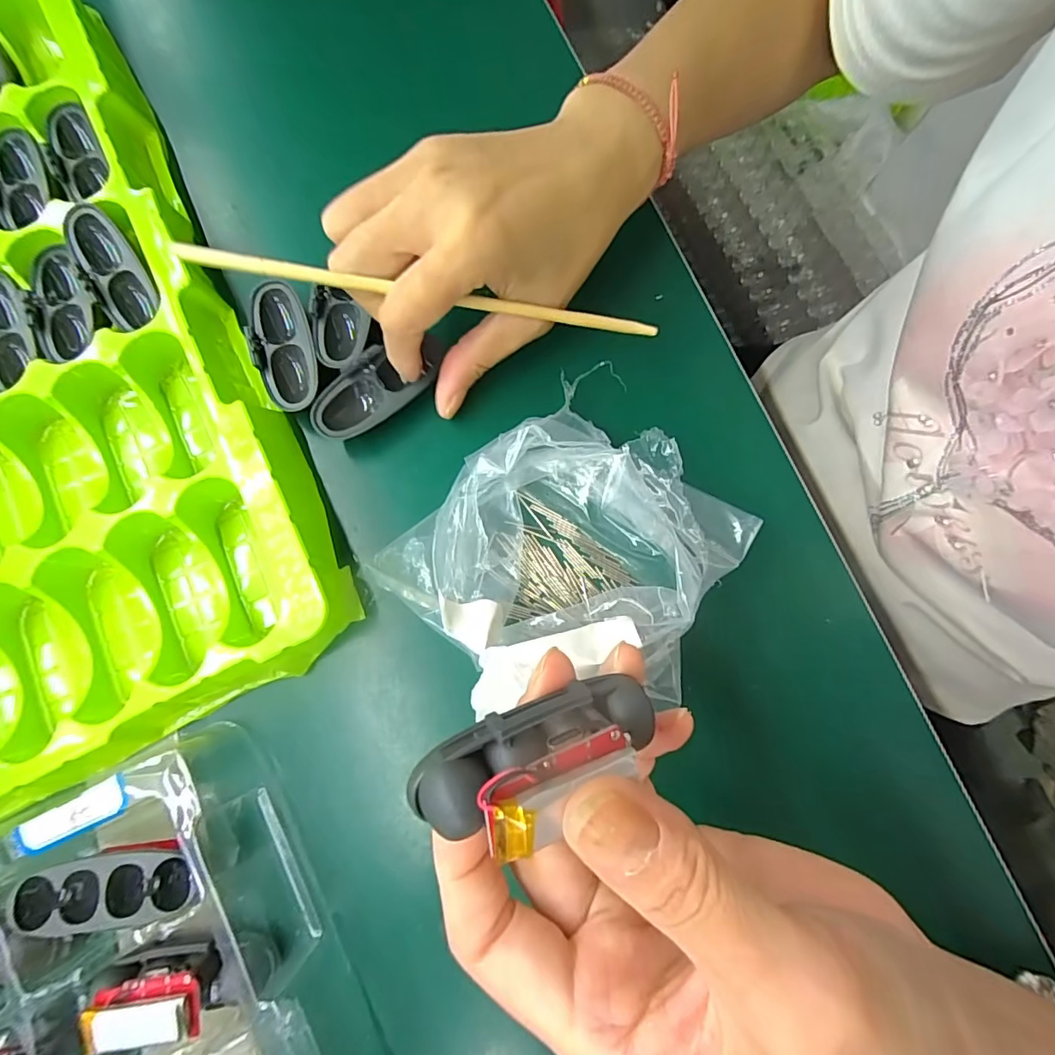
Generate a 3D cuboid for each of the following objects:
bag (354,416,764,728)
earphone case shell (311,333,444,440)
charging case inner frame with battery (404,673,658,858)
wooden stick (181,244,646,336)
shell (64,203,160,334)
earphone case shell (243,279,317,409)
[{"bbox_3d":[0.016,0.011,0.208,0.131,0.051,0.115,-41,81,-8],"label":"bag"},{"bbox_3d":[-0.068,-0.066,0.231,0.067,0.016,0.024,-36,80,-11],"label":"earphone case shell"},{"bbox_3d":[0.006,0.051,0.115,0.060,0.019,0.022,-17,78,-25],"label":"charging case inner frame with battery"},{"bbox_3d":[-0.034,-0.094,0.204,0.187,0.005,0.005,3,78,-15],"label":"wooden stick"},{"bbox_3d":[-0.192,-0.122,0.233,0.026,0.011,0.055,-28,93,-6],"label":"shell"},{"bbox_3d":[-0.114,-0.086,0.237,0.026,0.014,0.065,-17,79,-4],"label":"earphone case shell"}]

